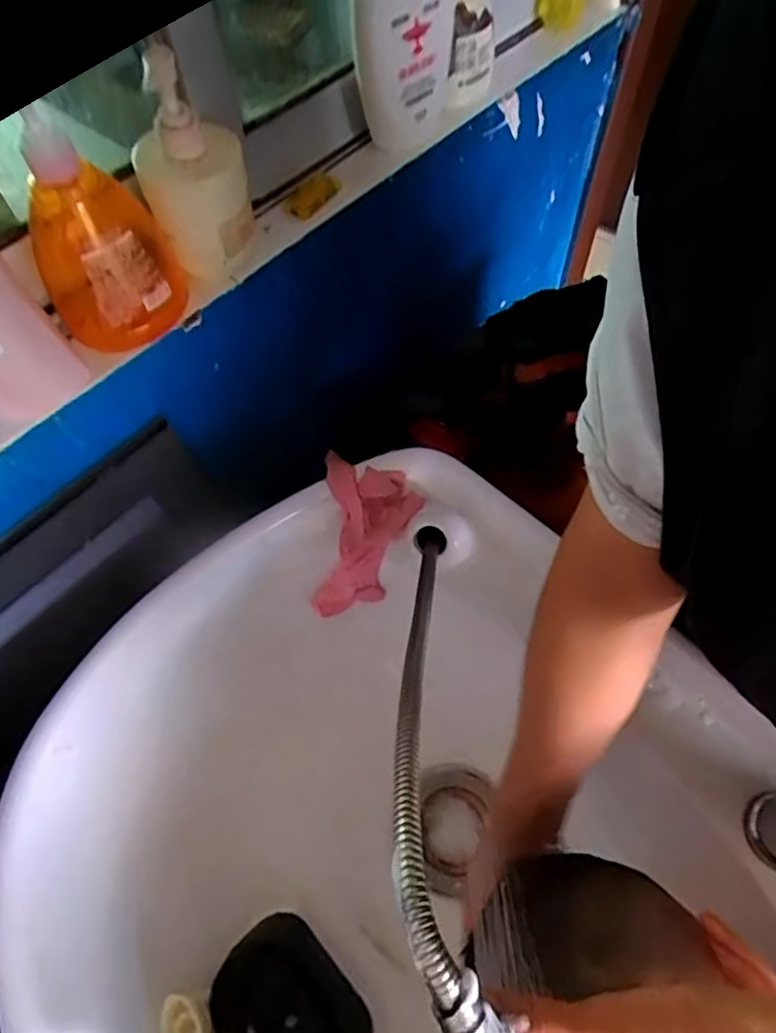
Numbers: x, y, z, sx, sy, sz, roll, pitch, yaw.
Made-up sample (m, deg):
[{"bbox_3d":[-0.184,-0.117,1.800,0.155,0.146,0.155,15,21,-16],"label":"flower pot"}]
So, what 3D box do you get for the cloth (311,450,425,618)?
[{"bbox_3d":[-0.028,0.026,0.565,0.089,0.040,0.149,13,93,10],"label":"cloth"}]

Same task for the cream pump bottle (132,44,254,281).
[{"bbox_3d":[-0.148,-0.262,0.442,0.075,0.135,0.070,-11,61,-3],"label":"cream pump bottle"}]

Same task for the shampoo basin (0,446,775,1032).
[{"bbox_3d":[0.026,0.280,0.478,0.488,0.188,0.584,-39,66,-17],"label":"shampoo basin"}]

